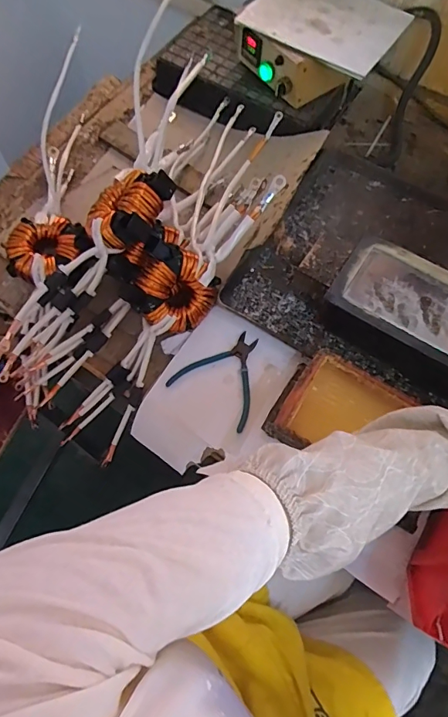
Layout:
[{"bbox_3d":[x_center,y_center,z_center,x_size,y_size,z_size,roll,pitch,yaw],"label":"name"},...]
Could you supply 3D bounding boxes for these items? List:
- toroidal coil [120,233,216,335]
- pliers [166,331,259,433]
[{"bbox_3d":[-0.076,-0.113,0.647,0.067,0.129,0.134,35,100,55],"label":"toroidal coil"},{"bbox_3d":[0.006,0.019,0.641,0.125,0.009,0.132,31,69,12],"label":"pliers"}]

